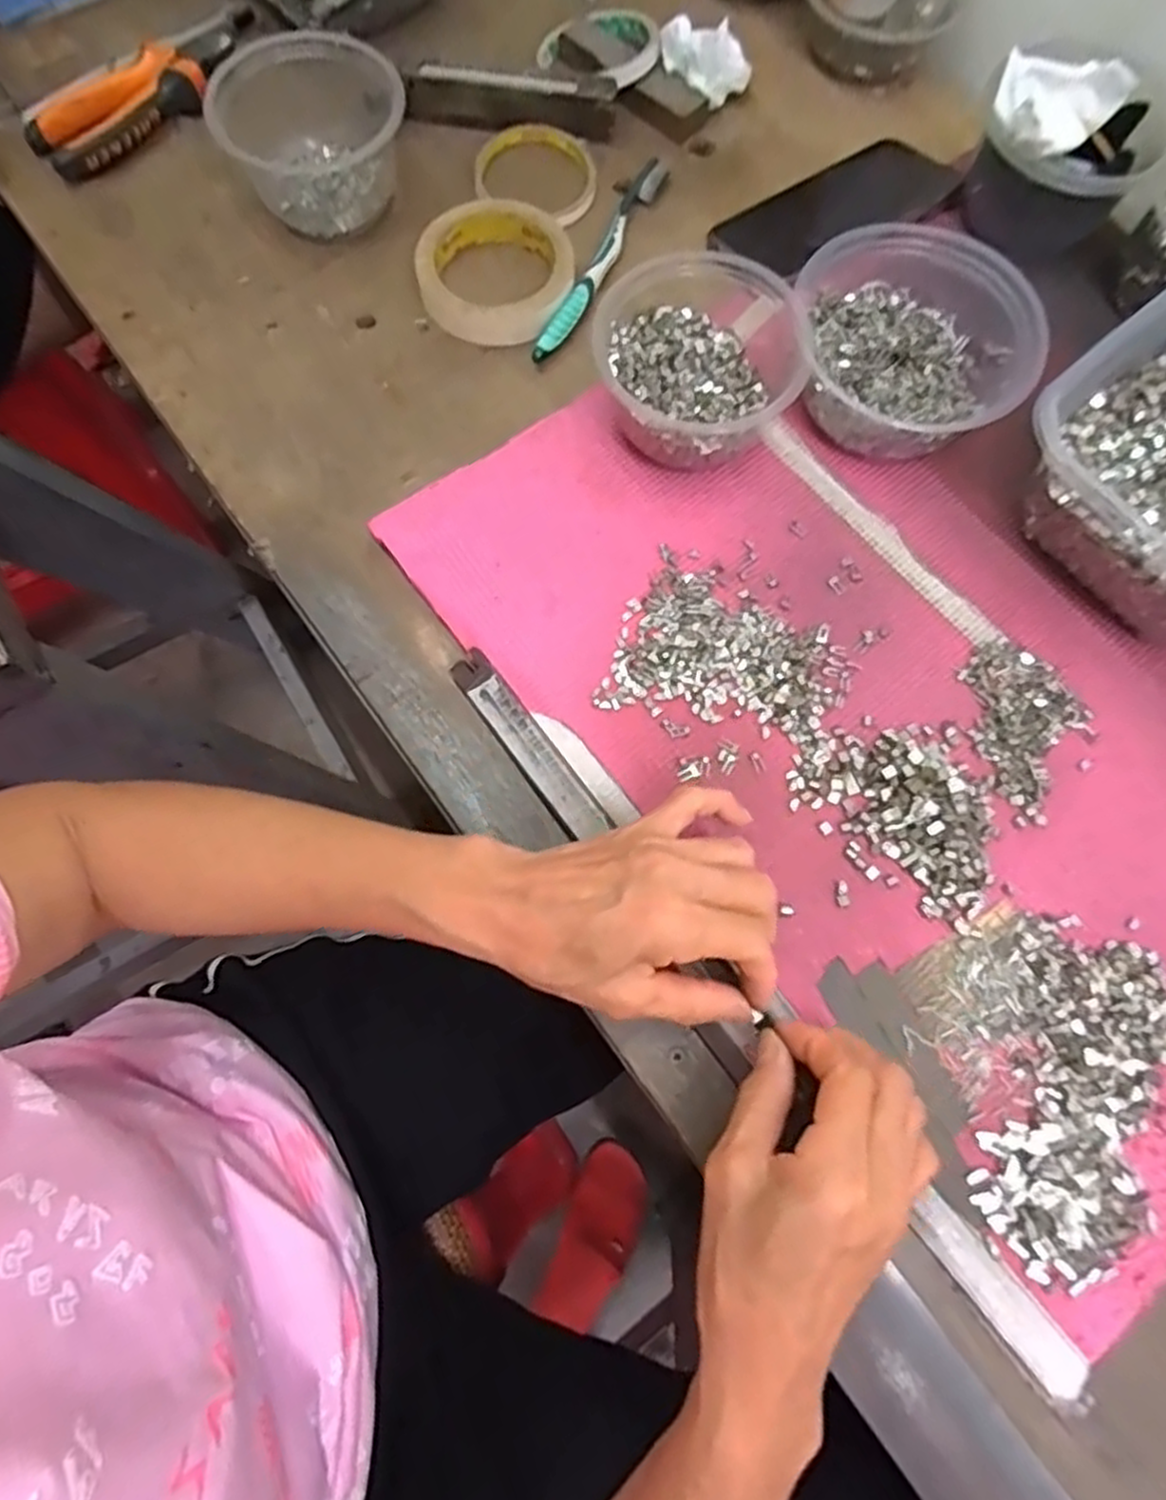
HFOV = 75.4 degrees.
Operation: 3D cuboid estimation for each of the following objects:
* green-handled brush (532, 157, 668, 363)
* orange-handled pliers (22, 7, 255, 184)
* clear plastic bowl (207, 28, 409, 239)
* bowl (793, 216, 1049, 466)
[{"bbox_3d":[0.013,-0.322,0.492,0.019,0.016,0.182,25,74,5],"label":"green-handled brush"},{"bbox_3d":[-0.289,-0.455,0.512,0.062,0.026,0.183,42,76,10],"label":"orange-handled pliers"},{"bbox_3d":[-0.167,-0.393,0.481,0.117,0.055,0.095,-30,76,-10],"label":"clear plastic bowl"},{"bbox_3d":[0.184,-0.232,0.427,0.127,0.073,0.125,1,73,-2],"label":"bowl"}]

